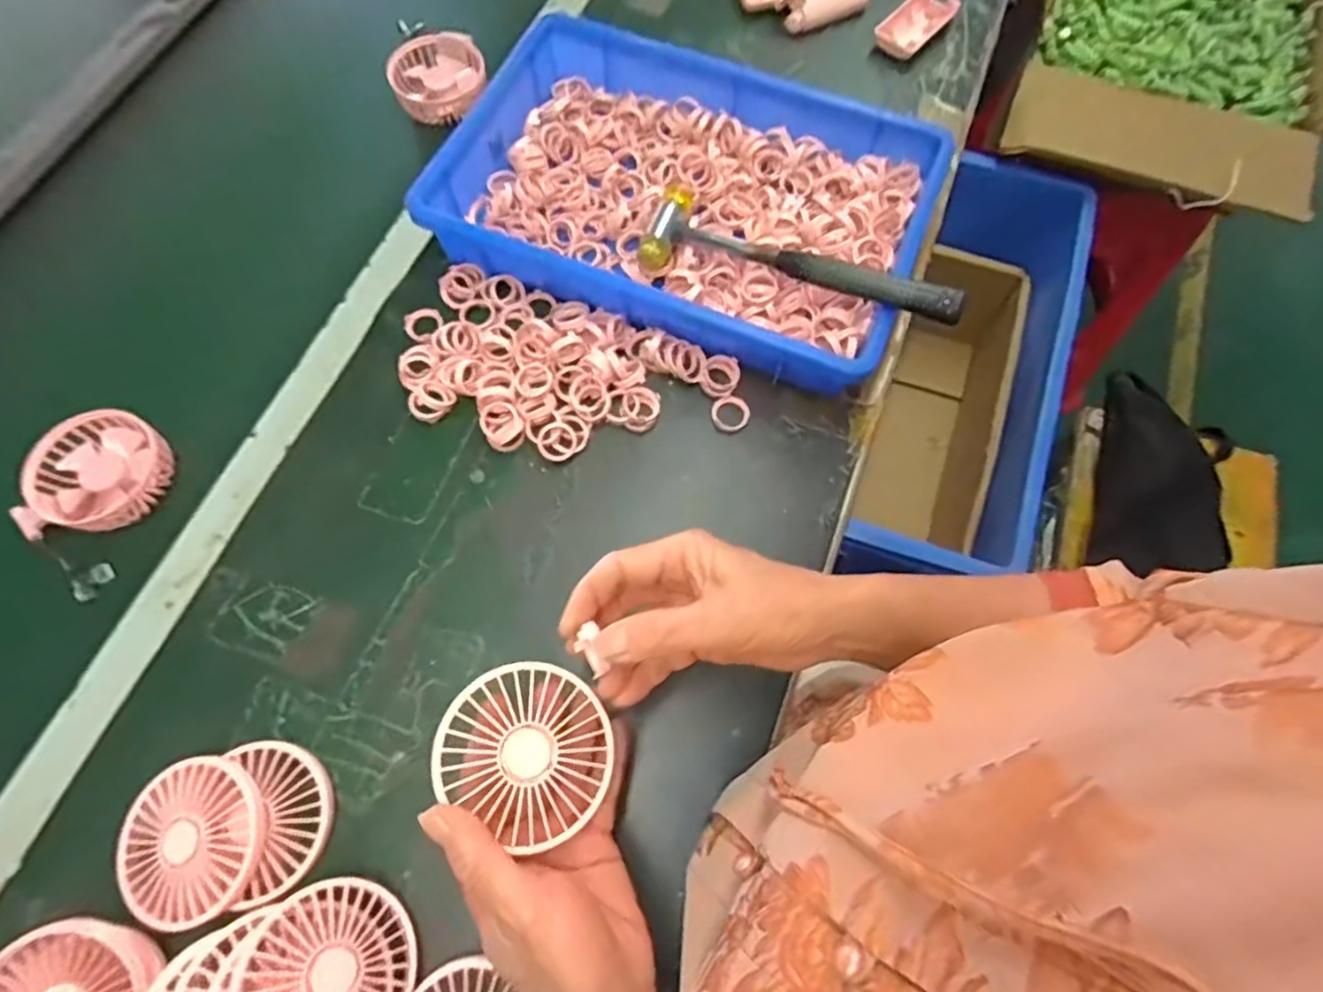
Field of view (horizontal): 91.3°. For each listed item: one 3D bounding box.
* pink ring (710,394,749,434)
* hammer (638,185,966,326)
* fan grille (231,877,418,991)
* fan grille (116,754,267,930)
[{"bbox_3d":[0.052,-0.063,0.492,0.029,0.007,0.028,0,69,1],"label":"pink ring"},{"bbox_3d":[0.100,-0.175,0.477,0.235,0.054,0.060,23,71,9],"label":"hammer"},{"bbox_3d":[-0.172,0.250,0.337,0.085,0.016,0.085,28,39,-26],"label":"fan grille"},{"bbox_3d":[-0.273,0.201,0.381,0.083,0.021,0.085,-24,70,-8],"label":"fan grille"}]

